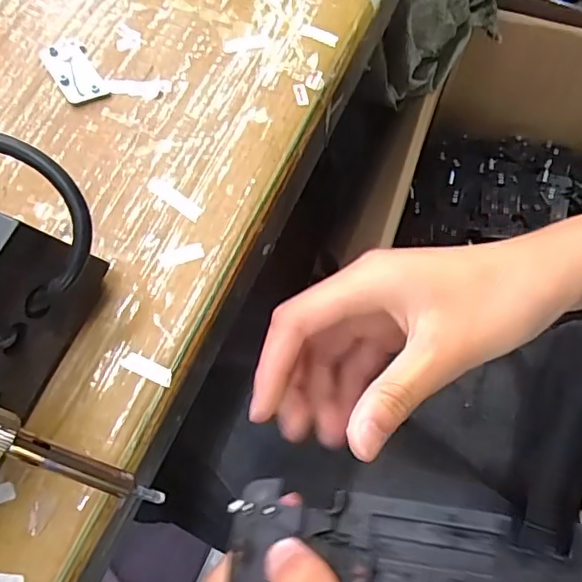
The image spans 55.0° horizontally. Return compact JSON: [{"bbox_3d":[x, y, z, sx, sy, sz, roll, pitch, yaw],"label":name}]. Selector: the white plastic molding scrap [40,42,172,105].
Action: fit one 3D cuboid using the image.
[{"bbox_3d":[-0.083,-0.091,0.240,0.057,0.004,0.026,25,72,6],"label":"white plastic molding scrap"}]

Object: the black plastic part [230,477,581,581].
[{"bbox_3d":[0.042,0.093,0.186,0.126,0.012,0.046,7,71,14],"label":"black plastic part"}]

